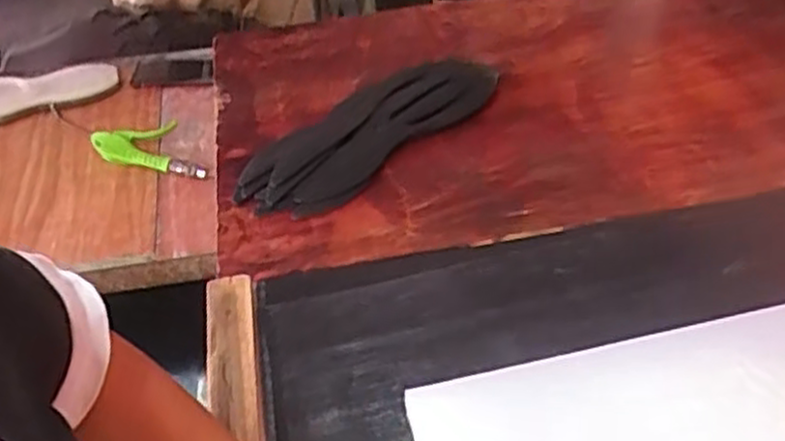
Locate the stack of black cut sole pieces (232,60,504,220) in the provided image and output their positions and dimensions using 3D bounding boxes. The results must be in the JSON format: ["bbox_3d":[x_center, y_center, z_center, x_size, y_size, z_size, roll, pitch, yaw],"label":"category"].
[{"bbox_3d":[-0.015,-0.092,0.733,0.280,0.030,0.116,-27,48,-22],"label":"stack of black cut sole pieces"}]

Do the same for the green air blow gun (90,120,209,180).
[{"bbox_3d":[-0.332,-0.102,1.067,0.179,0.029,0.069,8,44,13],"label":"green air blow gun"}]

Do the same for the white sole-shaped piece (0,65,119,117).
[{"bbox_3d":[-0.578,-0.195,1.196,0.299,0.027,0.097,-9,43,-9],"label":"white sole-shaped piece"}]

